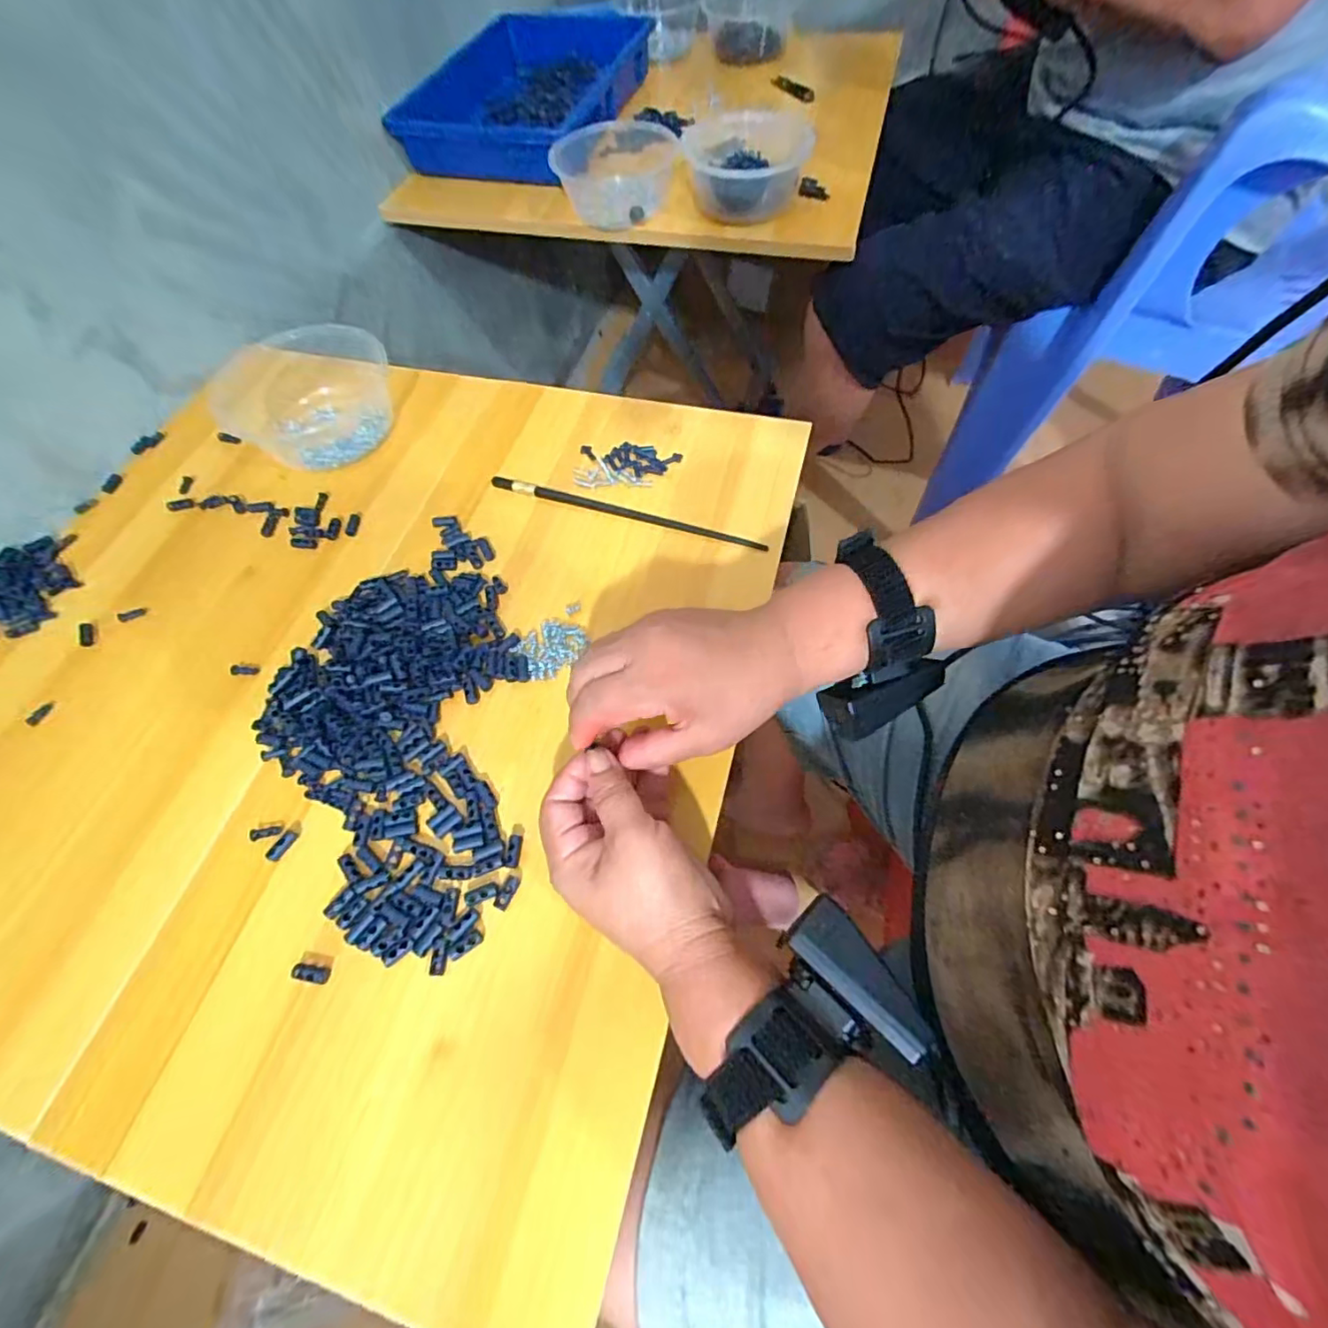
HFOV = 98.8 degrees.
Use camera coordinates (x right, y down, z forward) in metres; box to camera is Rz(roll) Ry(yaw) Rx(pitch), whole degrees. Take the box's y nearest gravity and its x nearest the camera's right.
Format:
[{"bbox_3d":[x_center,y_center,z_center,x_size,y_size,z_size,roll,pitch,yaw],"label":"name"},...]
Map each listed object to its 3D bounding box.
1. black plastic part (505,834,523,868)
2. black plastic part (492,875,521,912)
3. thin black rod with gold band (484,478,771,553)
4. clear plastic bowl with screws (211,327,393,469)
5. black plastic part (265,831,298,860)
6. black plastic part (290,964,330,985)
[{"bbox_3d":[-0.087,0.108,0.329,0.008,0.004,0.018,3,64,4],"label":"black plastic part"},{"bbox_3d":[-0.088,0.128,0.318,0.009,0.004,0.018,21,67,13],"label":"black plastic part"},{"bbox_3d":[-0.032,-0.119,0.445,0.226,0.004,0.010,16,66,11],"label":"thin black rod with gold band"},{"bbox_3d":[-0.309,-0.232,0.486,0.132,0.058,0.124,-1,64,3],"label":"clear plastic bowl with screws"},{"bbox_3d":[-0.227,0.108,0.338,0.008,0.004,0.019,27,68,15],"label":"black plastic part"},{"bbox_3d":[-0.190,0.166,0.305,0.021,0.006,0.008,7,65,7],"label":"black plastic part"}]

